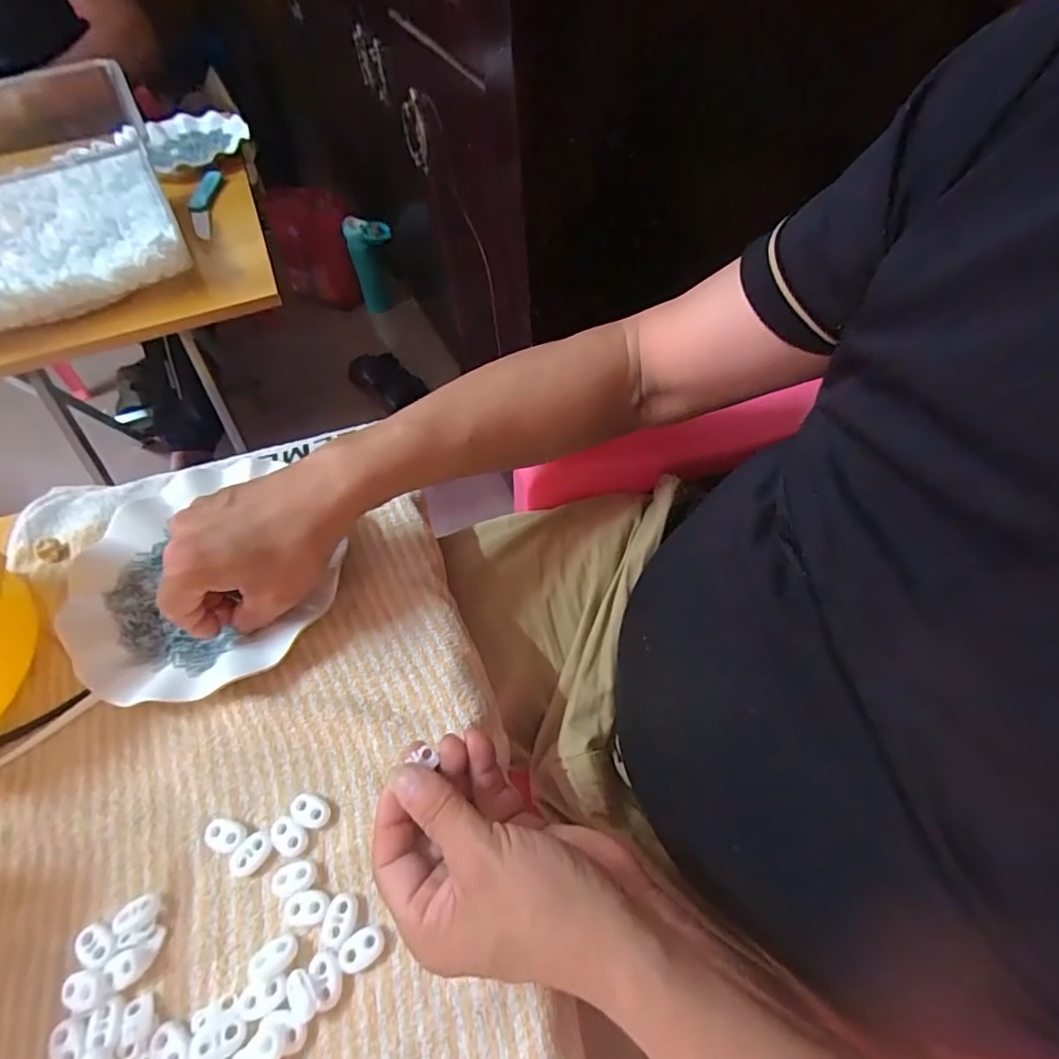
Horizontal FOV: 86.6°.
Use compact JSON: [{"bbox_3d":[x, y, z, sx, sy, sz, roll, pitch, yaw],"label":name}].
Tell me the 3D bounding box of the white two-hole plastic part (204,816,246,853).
[{"bbox_3d":[-0.165,0.167,0.307,0.023,0.007,0.015,14,58,11],"label":"white two-hole plastic part"}]

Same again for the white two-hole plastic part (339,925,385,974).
[{"bbox_3d":[-0.082,0.206,0.275,0.022,0.004,0.015,-31,61,-17],"label":"white two-hole plastic part"}]

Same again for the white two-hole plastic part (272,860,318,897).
[{"bbox_3d":[-0.123,0.182,0.293,0.022,0.007,0.014,-12,57,-5],"label":"white two-hole plastic part"}]

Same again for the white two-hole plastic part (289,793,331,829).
[{"bbox_3d":[-0.122,0.157,0.314,0.023,0.006,0.015,20,60,15],"label":"white two-hole plastic part"}]

